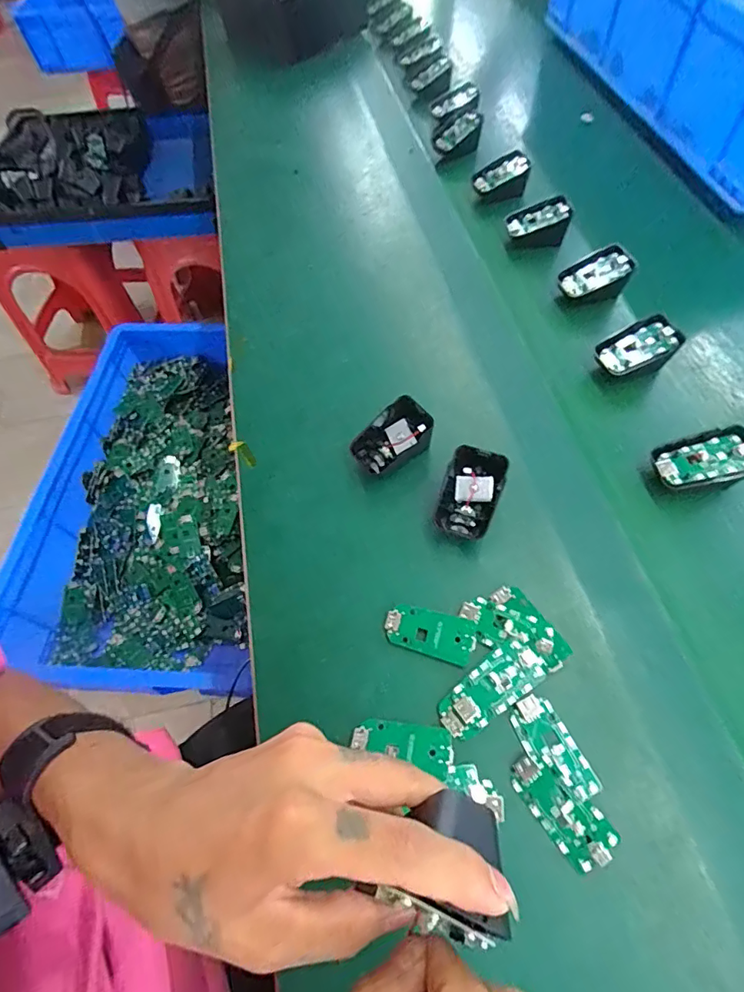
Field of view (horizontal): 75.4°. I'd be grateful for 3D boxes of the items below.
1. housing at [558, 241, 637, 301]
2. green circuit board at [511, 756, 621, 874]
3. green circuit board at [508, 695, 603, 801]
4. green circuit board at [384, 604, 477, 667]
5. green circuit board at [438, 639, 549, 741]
[{"bbox_3d":[0.234,-0.231,0.513,0.070,0.043,0.044,-8,59,-1],"label":"housing"},{"bbox_3d":[0.113,0.187,0.288,0.029,0.005,0.063,-39,65,-16],"label":"green circuit board"},{"bbox_3d":[0.114,0.159,0.304,0.030,0.004,0.062,-25,62,-10],"label":"green circuit board"},{"bbox_3d":[0.042,0.098,0.346,0.062,0.004,0.032,14,68,15],"label":"green circuit board"},{"bbox_3d":[0.080,0.129,0.323,0.077,0.006,0.031,-32,63,-13],"label":"green circuit board"}]

